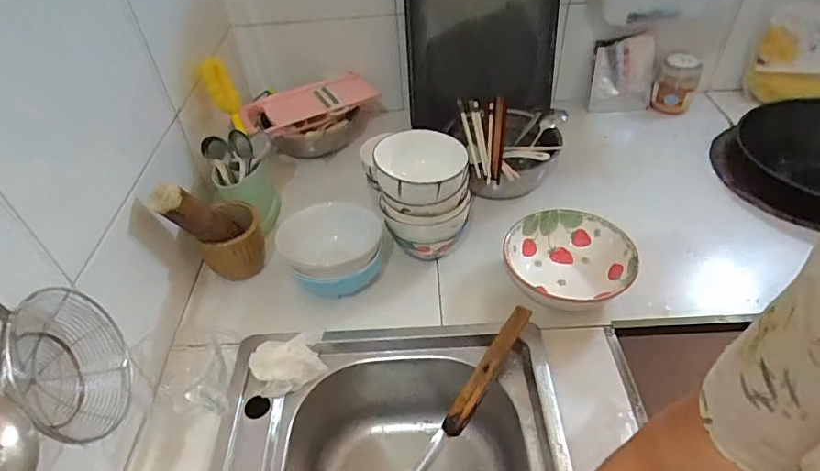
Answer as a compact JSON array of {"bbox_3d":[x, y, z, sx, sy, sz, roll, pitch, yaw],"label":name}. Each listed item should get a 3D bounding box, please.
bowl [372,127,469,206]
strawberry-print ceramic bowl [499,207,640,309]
[{"bbox_3d":[0.016,-0.091,0.707,0.118,0.056,0.118,-2,44,2],"label":"bowl"},{"bbox_3d":[0.220,0.038,0.732,0.169,0.058,0.163,-2,44,2],"label":"strawberry-print ceramic bowl"}]

